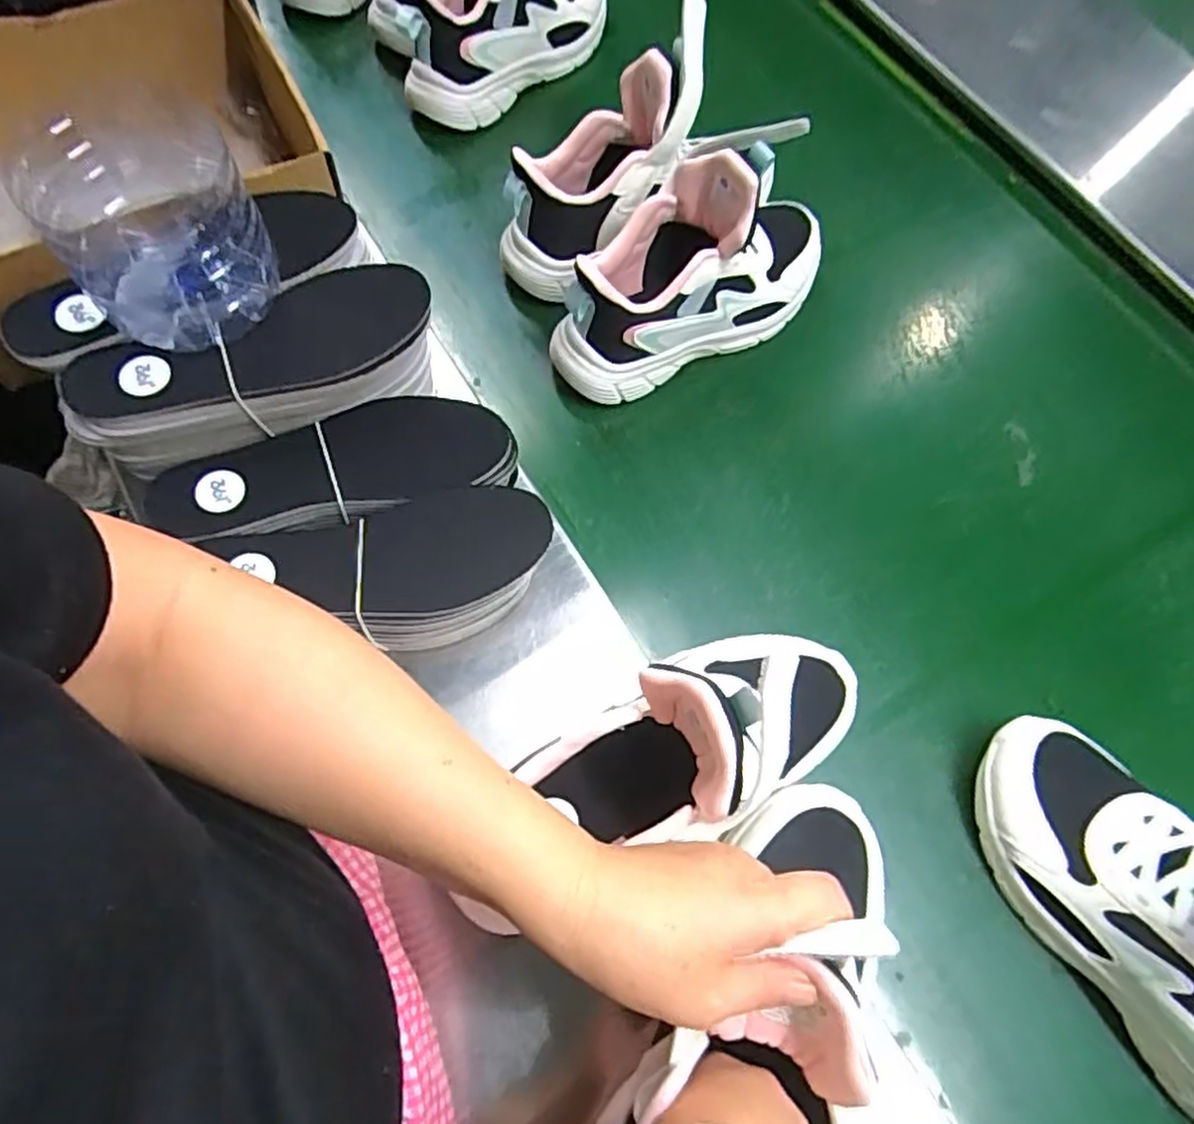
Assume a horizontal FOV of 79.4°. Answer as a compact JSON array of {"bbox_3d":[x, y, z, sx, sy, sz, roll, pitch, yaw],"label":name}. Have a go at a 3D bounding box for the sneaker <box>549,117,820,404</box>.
[{"bbox_3d":[0.076,-0.218,0.521,0.232,0.144,0.086,-31,73,-14],"label":"sneaker"}]

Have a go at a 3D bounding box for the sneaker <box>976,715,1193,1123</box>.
[{"bbox_3d":[0.306,0.189,0.369,0.080,0.144,0.229,-29,72,-13],"label":"sneaker"}]

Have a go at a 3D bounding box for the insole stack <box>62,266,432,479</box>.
[{"bbox_3d":[-0.203,-0.122,0.439,0.205,0.044,0.077,-23,67,-6],"label":"insole stack"}]

